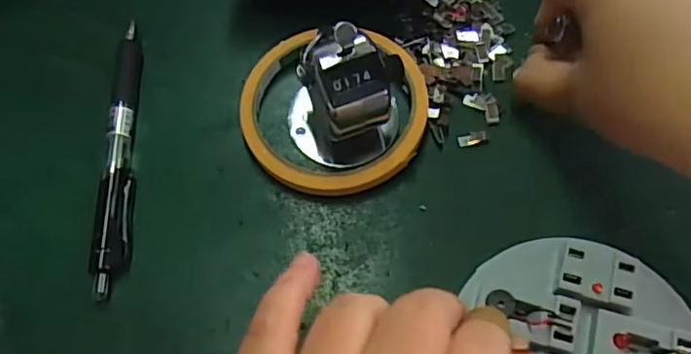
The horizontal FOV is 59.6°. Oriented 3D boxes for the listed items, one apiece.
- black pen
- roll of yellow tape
[{"bbox_3d":[-0.106,-0.013,0.287,0.014,0.010,0.140,-3,64,-1],"label":"black pen"},{"bbox_3d":[-0.006,-0.032,0.292,0.089,0.018,0.086,0,64,0],"label":"roll of yellow tape"}]

